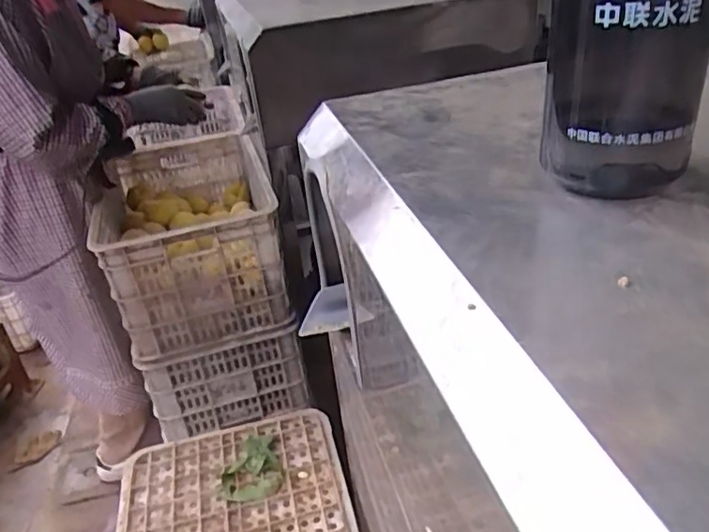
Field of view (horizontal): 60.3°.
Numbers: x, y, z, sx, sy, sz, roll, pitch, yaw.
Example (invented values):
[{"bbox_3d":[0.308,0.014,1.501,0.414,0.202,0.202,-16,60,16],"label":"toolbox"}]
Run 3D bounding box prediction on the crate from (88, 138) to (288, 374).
[{"bbox_3d":[-0.361,-0.071,1.411,0.337,0.282,0.510,-11,32,-8],"label":"crate"}]

